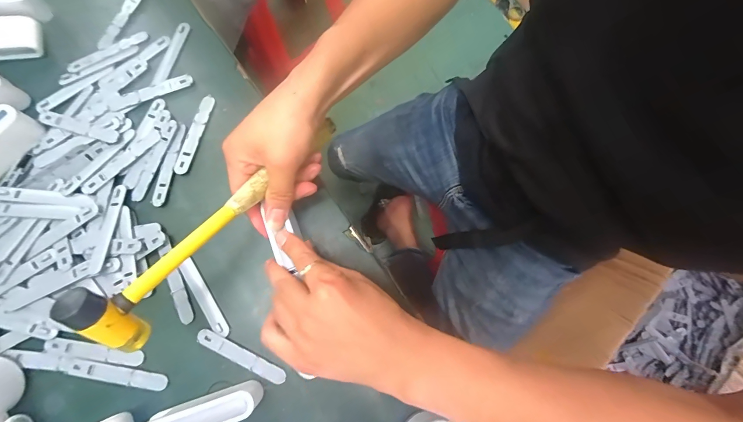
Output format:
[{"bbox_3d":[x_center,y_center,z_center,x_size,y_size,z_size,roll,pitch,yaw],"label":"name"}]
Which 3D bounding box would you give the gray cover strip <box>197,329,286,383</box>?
[{"bbox_3d":[-0.127,0.142,0.323,0.093,0.005,0.015,27,81,5],"label":"gray cover strip"}]

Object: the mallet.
[{"bbox_3d":[-0.114,-0.002,0.286,0.041,0.044,0.260,37,59,7],"label":"mallet"}]

